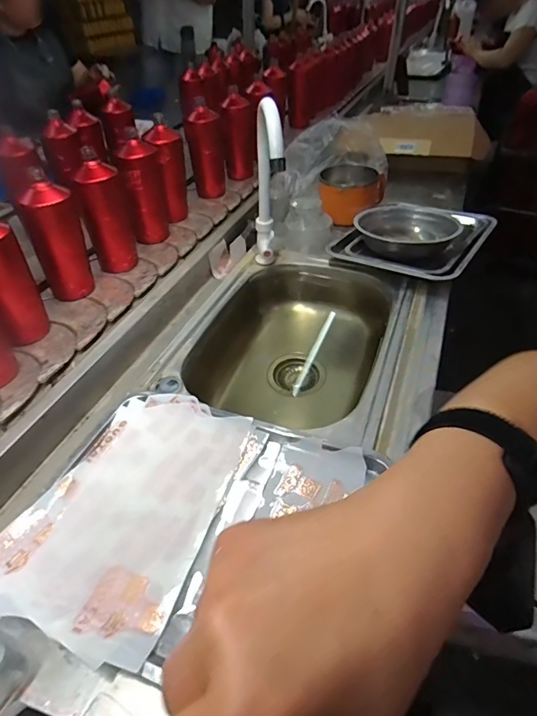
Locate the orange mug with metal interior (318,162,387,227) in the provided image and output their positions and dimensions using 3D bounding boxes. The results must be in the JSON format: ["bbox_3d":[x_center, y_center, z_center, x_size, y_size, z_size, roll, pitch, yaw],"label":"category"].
[{"bbox_3d":[0.183,-0.365,0.960,0.145,0.074,0.133,13,46,10],"label":"orange mug with metal interior"}]

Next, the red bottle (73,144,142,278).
[{"bbox_3d":[-0.291,-0.257,0.773,0.085,0.186,0.061,-12,47,-15],"label":"red bottle"}]

